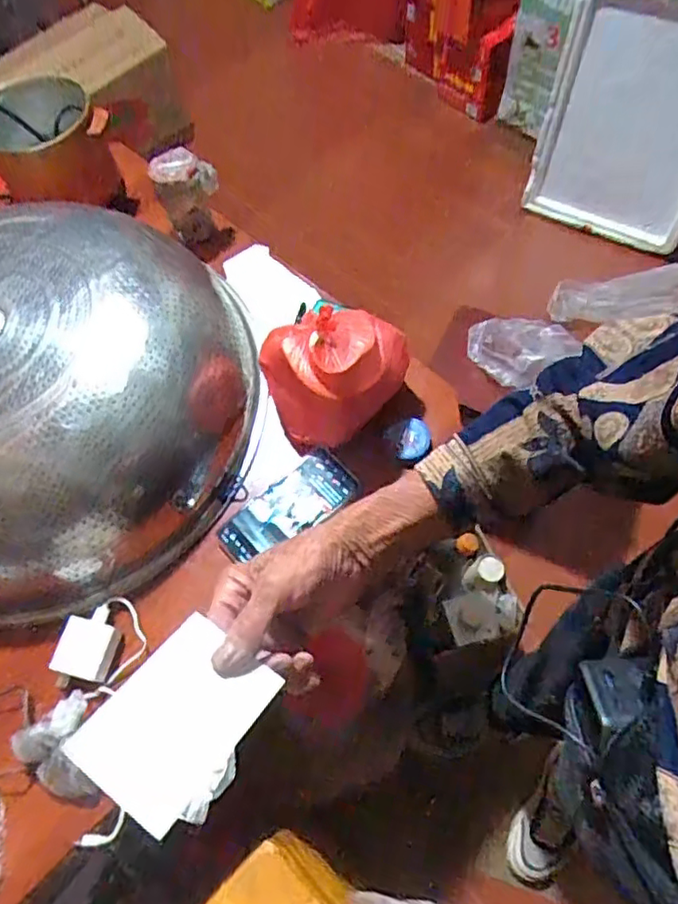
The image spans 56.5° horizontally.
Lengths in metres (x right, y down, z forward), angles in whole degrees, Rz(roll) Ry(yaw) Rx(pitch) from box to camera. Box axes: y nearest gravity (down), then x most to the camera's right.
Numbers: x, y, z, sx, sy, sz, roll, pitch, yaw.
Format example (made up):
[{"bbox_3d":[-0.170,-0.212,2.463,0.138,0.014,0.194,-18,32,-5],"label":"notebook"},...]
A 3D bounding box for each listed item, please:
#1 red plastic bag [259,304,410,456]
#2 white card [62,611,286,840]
[{"bbox_3d":[-0.010,-0.098,0.732,0.154,0.136,0.133,-42,71,-16],"label":"red plastic bag"},{"bbox_3d":[-0.089,0.147,0.351,0.071,0.007,0.096,33,52,17],"label":"white card"}]

